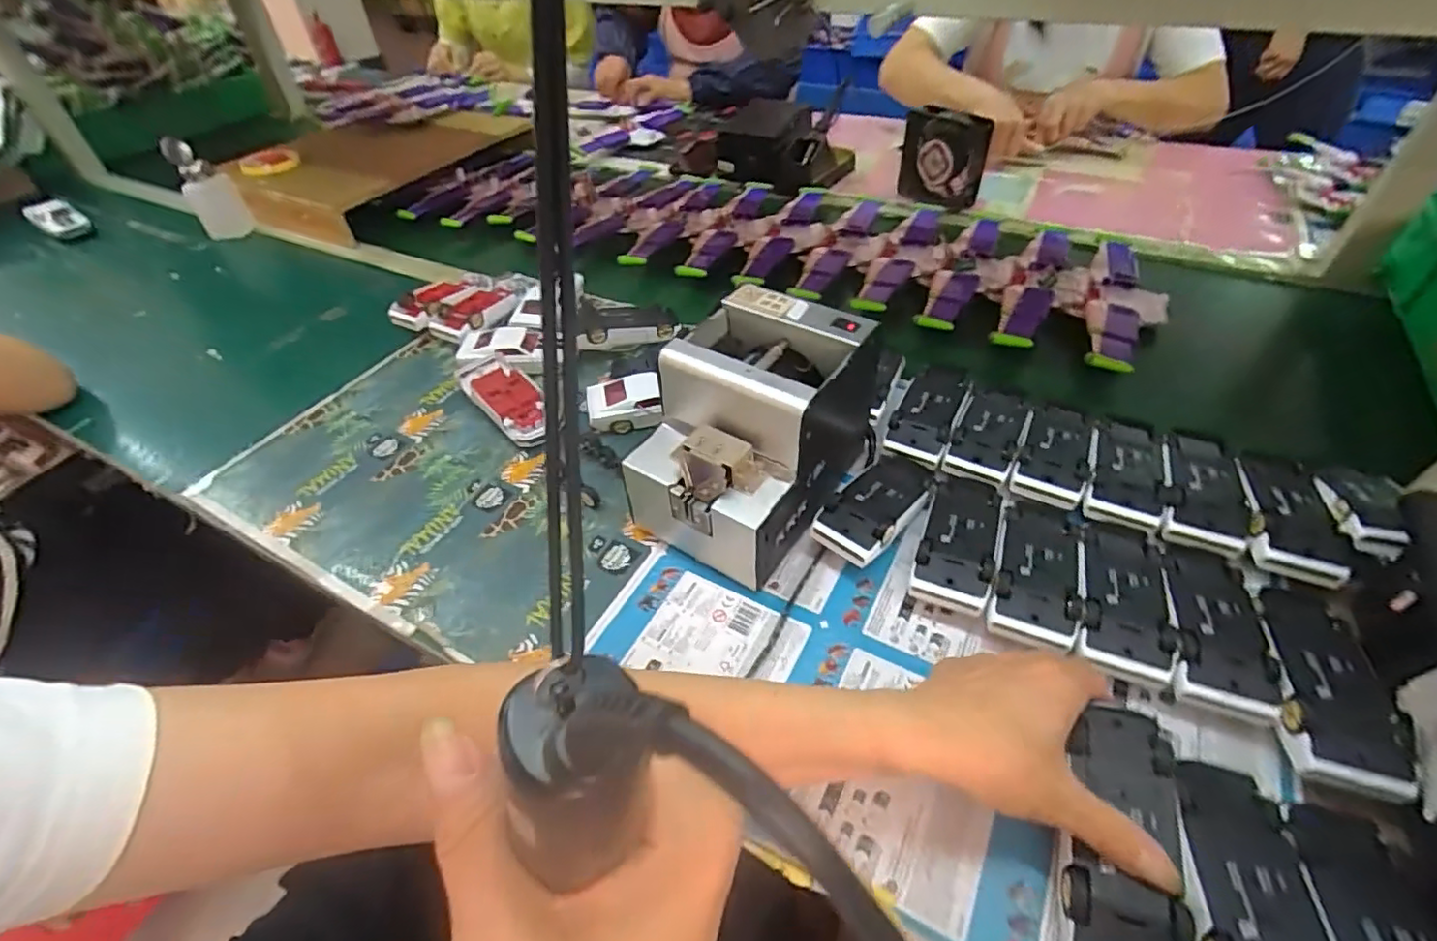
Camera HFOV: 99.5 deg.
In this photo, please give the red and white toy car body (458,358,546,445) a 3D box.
[{"bbox_3d":[-0.213,-0.072,0.615,0.050,0.026,0.136,-34,53,-28],"label":"red and white toy car body"}]

